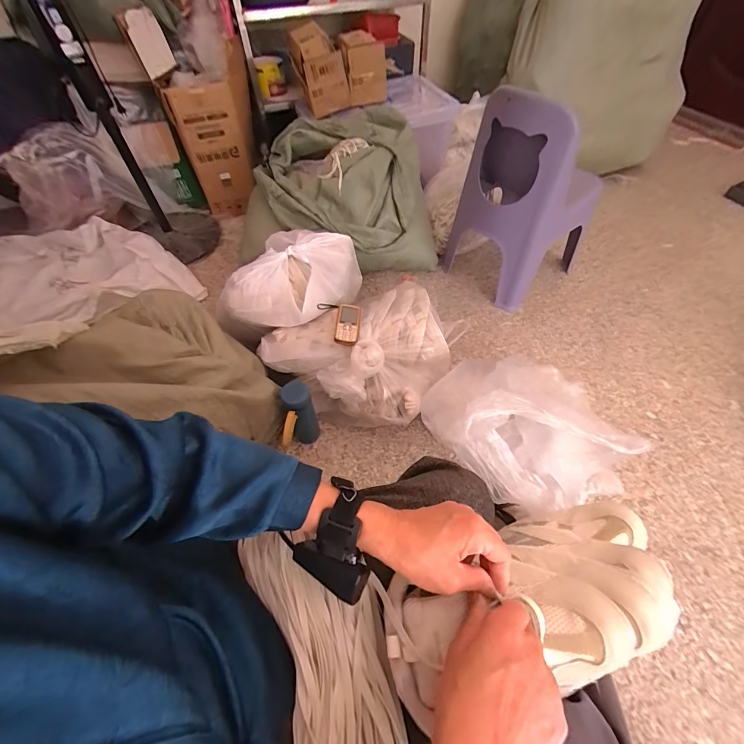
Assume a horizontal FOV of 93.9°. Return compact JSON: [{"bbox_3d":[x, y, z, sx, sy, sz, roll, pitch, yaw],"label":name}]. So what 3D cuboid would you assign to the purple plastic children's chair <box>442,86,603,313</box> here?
[{"bbox_3d":[0.490,-0.539,1.076,0.354,0.550,0.314,-32,60,-19],"label":"purple plastic children's chair"}]

